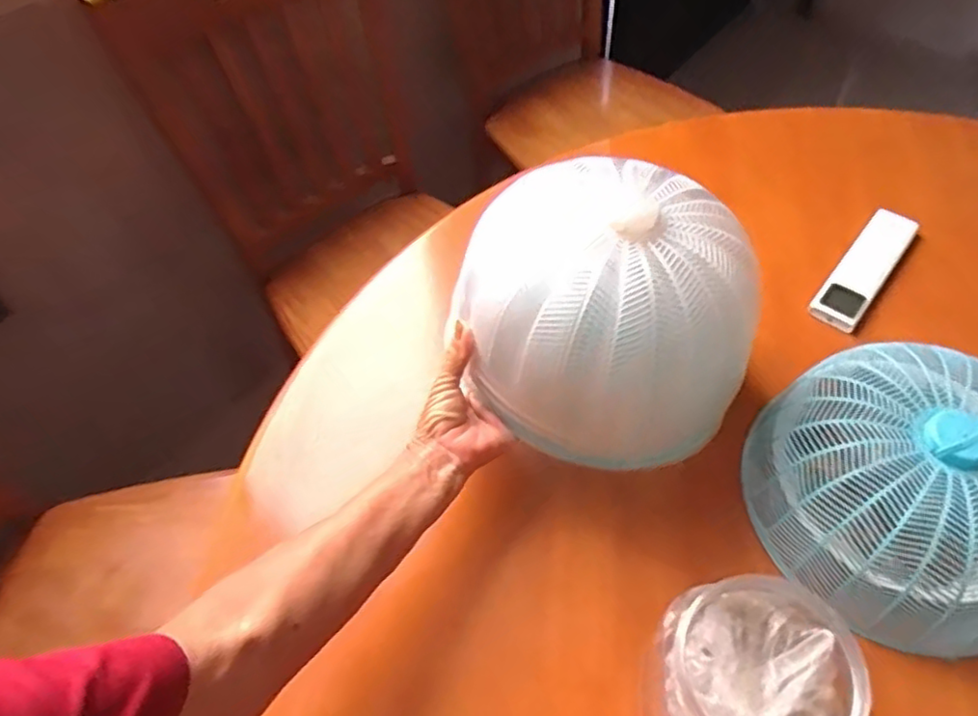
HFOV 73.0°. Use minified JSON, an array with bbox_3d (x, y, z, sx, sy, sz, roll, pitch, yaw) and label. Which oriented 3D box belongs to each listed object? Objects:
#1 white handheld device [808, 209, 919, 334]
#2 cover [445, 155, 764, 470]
[{"bbox_3d":[0.394,-0.095,0.690,0.046,0.017,0.181,33,64,24],"label":"white handheld device"},{"bbox_3d":[0.087,-0.040,0.514,0.211,0.137,0.195,3,53,4],"label":"cover"}]

